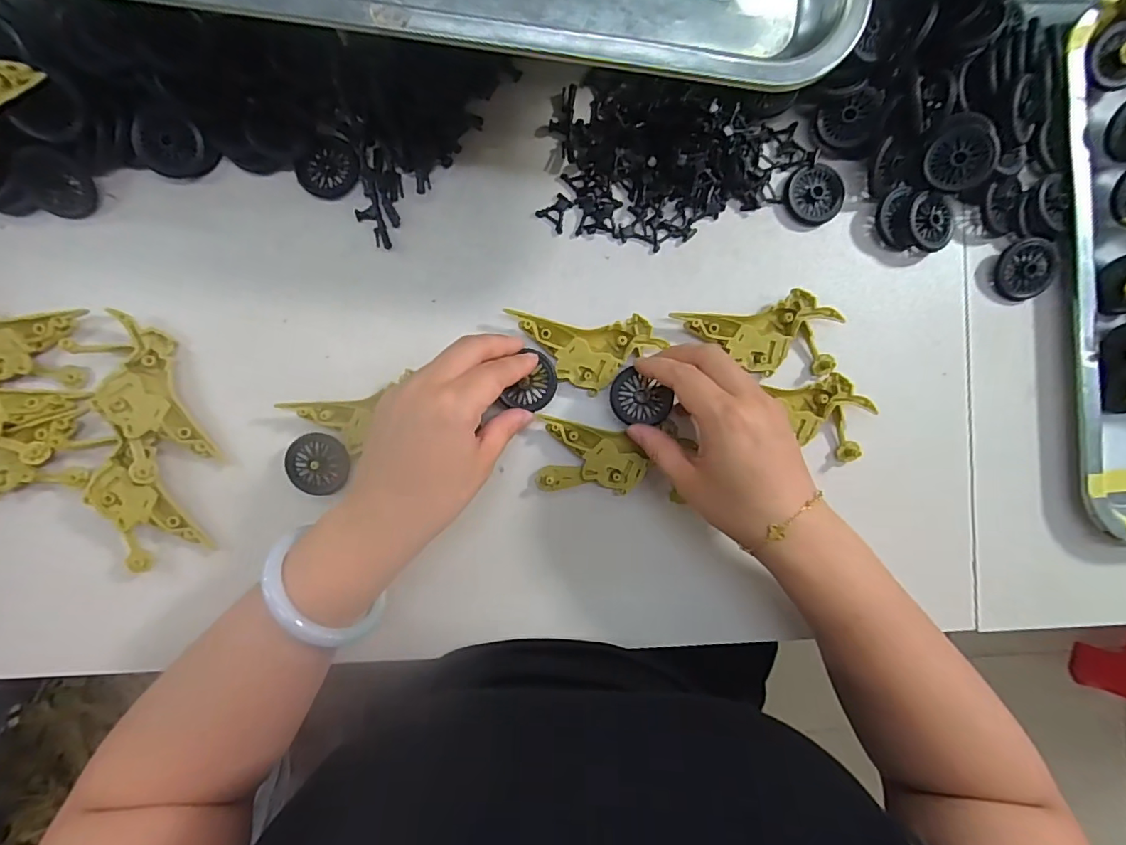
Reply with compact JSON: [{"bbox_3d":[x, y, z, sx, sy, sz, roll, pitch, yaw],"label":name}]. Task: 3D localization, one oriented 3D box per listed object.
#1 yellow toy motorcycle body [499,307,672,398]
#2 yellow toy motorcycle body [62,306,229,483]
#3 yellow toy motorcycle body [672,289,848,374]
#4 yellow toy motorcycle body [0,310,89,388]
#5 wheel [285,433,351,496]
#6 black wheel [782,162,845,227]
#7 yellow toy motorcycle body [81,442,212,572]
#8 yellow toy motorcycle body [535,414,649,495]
[{"bbox_3d":[0.014,-0.043,0.321,0.091,0.010,0.046,1,90,-3],"label":"yellow toy motorcycle body"},{"bbox_3d":[-0.247,-0.015,0.306,0.046,0.019,0.093,-25,92,-2],"label":"yellow toy motorcycle body"},{"bbox_3d":[0.122,-0.056,0.329,0.100,0.016,0.049,0,91,-3],"label":"yellow toy motorcycle body"},{"bbox_3d":[-0.335,-0.047,0.306,0.095,0.017,0.044,5,90,-3],"label":"yellow toy motorcycle body"},{"bbox_3d":[-0.150,0.026,0.317,0.037,0.006,0.036,0,91,-3],"label":"wheel"},{"bbox_3d":[0.162,-0.147,0.333,0.037,0.006,0.036,0,91,-3],"label":"black wheel"},{"bbox_3d":[-0.254,0.054,0.311,0.040,0.016,0.073,-31,92,-2],"label":"yellow toy motorcycle body"},{"bbox_3d":[0.018,0.023,0.325,0.066,0.011,0.045,8,90,-3],"label":"yellow toy motorcycle body"}]

